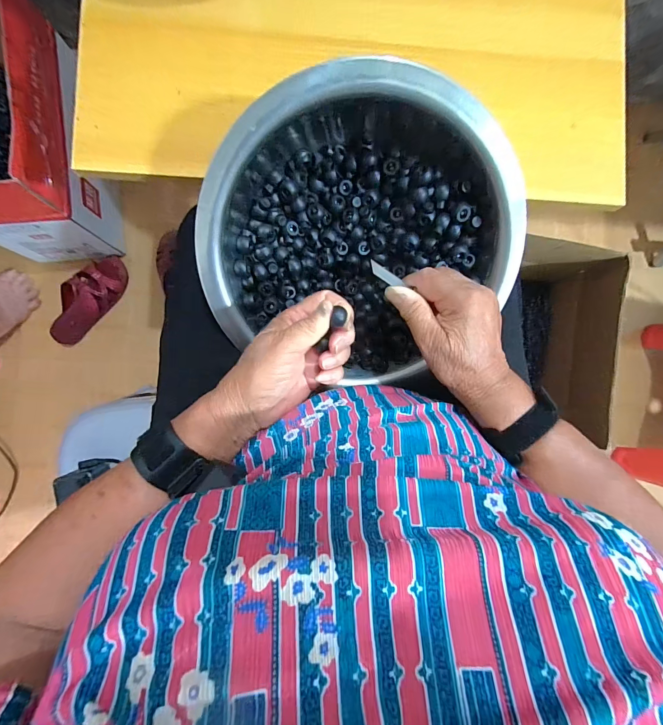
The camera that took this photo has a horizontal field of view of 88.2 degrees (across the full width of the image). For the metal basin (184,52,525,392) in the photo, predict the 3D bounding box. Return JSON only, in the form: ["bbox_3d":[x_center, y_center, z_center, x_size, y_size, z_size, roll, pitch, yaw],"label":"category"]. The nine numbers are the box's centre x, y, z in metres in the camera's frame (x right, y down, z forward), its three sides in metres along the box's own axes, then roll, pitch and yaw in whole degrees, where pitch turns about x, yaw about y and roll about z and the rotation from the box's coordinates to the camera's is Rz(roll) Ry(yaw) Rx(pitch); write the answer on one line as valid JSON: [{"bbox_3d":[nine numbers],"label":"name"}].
[{"bbox_3d":[0.019,-0.103,0.319,0.260,0.127,0.258,41,86,-2],"label":"metal basin"}]

